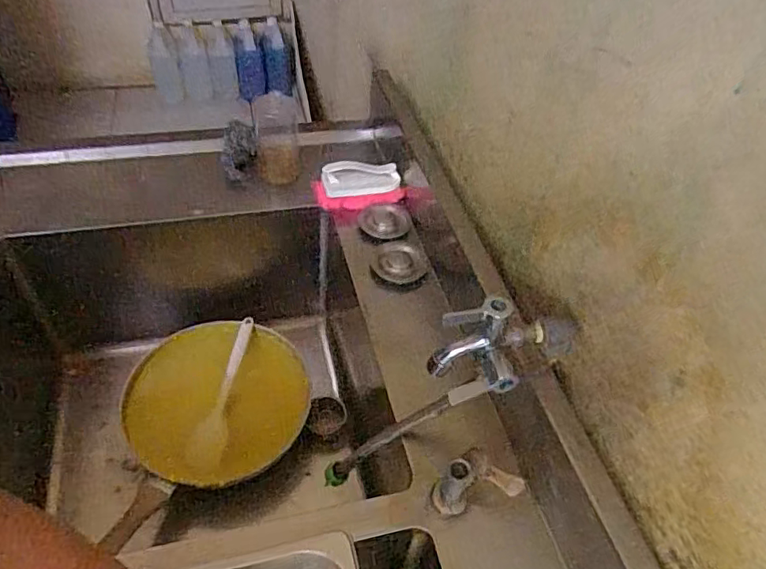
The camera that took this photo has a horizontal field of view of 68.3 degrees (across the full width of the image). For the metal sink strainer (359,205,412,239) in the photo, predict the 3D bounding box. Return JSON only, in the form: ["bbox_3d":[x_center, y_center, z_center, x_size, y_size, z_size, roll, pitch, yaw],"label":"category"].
[{"bbox_3d":[0.004,-0.102,0.915,0.077,0.023,0.074,3,47,-3],"label":"metal sink strainer"}]

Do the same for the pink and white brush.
[{"bbox_3d":[-0.041,-0.164,0.929,0.147,0.055,0.062,-7,48,-12],"label":"pink and white brush"}]

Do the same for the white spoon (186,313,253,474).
[{"bbox_3d":[-0.274,0.182,0.965,0.061,0.031,0.265,9,65,3],"label":"white spoon"}]

